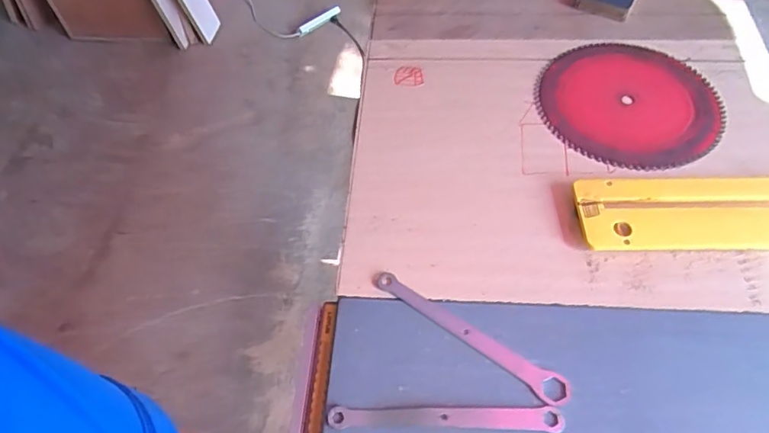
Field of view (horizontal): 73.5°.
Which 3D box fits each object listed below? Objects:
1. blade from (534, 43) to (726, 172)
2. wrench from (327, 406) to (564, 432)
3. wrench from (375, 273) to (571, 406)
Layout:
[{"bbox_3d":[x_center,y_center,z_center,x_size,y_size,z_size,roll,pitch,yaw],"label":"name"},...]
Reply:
[{"bbox_3d":[0.338,-0.160,0.711,0.243,0.008,0.232,-1,56,2],"label":"blade"},{"bbox_3d":[0.056,0.190,0.485,0.217,0.007,0.021,-1,55,2],"label":"wrench"},{"bbox_3d":[0.086,0.121,0.537,0.222,0.006,0.027,30,62,22],"label":"wrench"}]

